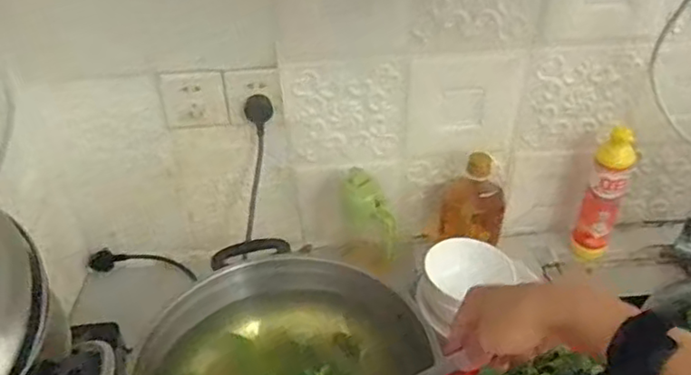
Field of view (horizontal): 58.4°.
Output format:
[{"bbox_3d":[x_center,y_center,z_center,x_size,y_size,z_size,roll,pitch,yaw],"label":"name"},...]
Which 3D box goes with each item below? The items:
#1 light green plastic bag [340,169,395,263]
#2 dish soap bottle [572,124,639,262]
[{"bbox_3d":[0.039,0.039,0.928,0.051,0.054,0.143,-30,90,-32],"label":"light green plastic bag"},{"bbox_3d":[0.417,0.019,1.001,0.055,0.264,0.067,15,41,20],"label":"dish soap bottle"}]

